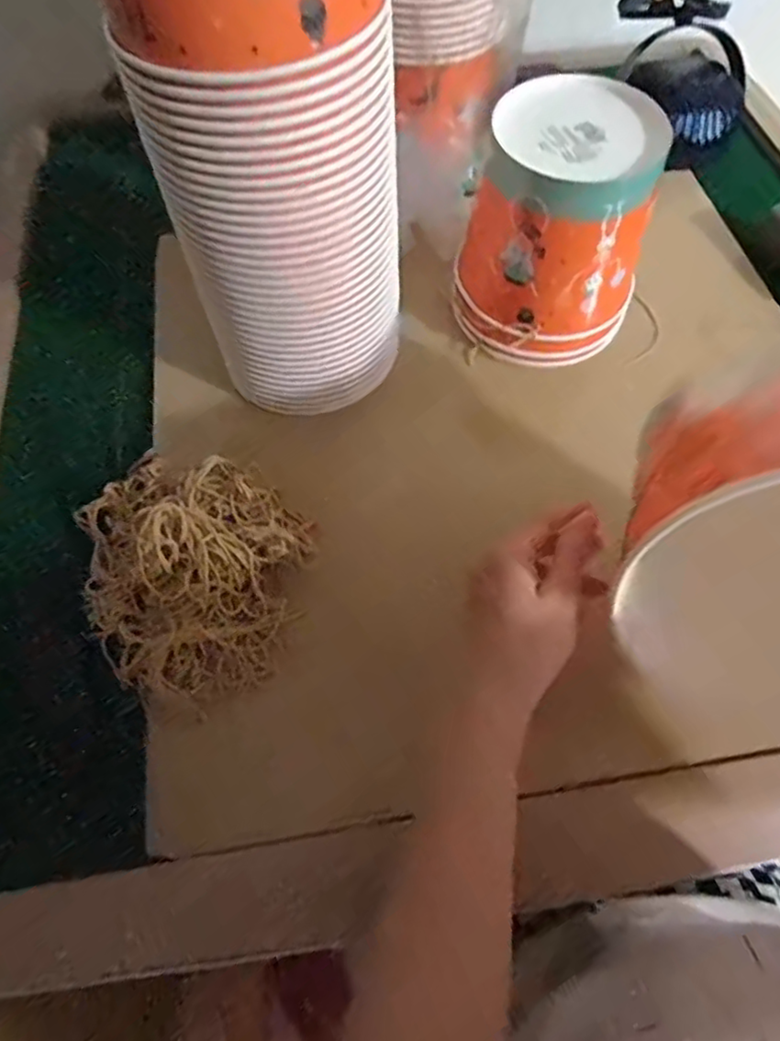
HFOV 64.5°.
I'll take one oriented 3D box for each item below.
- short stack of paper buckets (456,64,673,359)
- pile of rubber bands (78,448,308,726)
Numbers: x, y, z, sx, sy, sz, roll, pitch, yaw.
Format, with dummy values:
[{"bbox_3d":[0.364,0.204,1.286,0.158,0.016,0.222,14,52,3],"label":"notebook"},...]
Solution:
[{"bbox_3d":[0.145,-0.238,0.518,0.134,0.172,0.138,23,64,13],"label":"short stack of paper buckets"},{"bbox_3d":[-0.153,0.032,0.452,0.187,0.056,0.180,19,63,11],"label":"pile of rubber bands"}]

